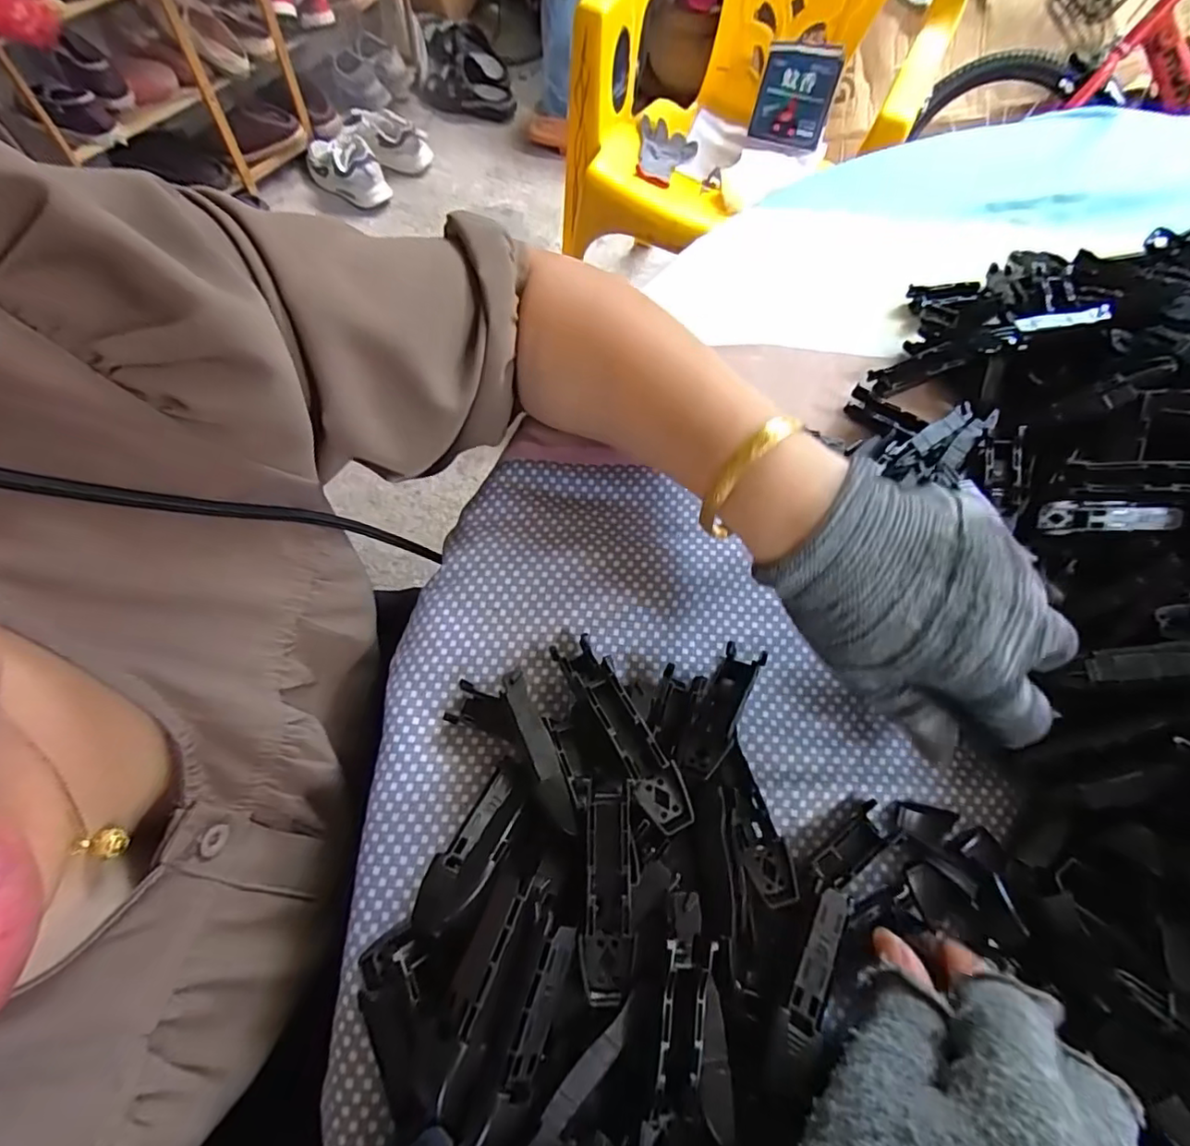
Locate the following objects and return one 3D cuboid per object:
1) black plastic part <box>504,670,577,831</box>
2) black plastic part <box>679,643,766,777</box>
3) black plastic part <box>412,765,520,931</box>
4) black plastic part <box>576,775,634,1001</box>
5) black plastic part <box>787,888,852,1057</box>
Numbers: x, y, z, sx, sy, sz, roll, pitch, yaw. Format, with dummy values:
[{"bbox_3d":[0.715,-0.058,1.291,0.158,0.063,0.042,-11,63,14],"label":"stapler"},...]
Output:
[{"bbox_3d":[-0.022,0.066,0.225,0.011,0.005,0.065,-21,54,-12],"label":"black plastic part"},{"bbox_3d":[0.054,0.059,0.254,0.017,0.012,0.066,29,49,10],"label":"black plastic part"},{"bbox_3d":[-0.044,0.099,0.213,0.019,0.013,0.057,26,49,9],"label":"black plastic part"},{"bbox_3d":[0.004,0.107,0.199,0.016,0.009,0.067,2,79,-2],"label":"black plastic part"},{"bbox_3d":[0.078,0.137,0.205,0.011,0.004,0.054,31,53,11],"label":"black plastic part"}]

